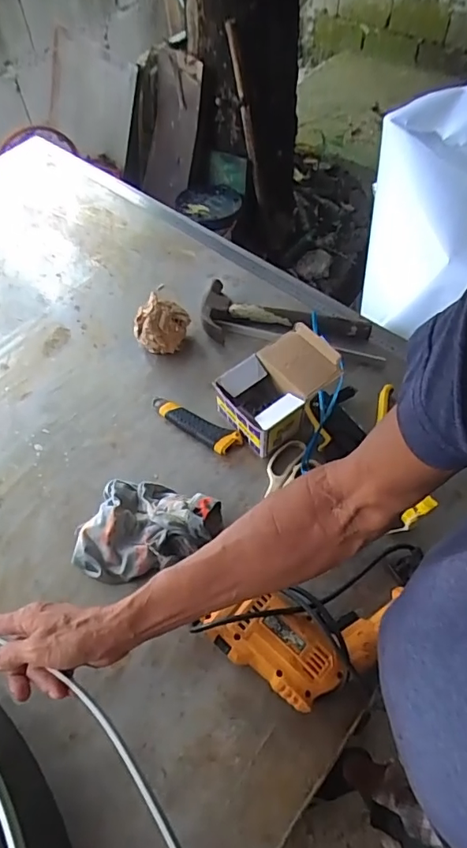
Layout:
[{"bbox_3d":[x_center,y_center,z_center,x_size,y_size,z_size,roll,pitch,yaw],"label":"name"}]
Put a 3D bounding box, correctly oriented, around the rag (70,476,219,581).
[{"bbox_3d":[-0.111,0.143,0.662,0.184,0.053,0.139,14,60,8],"label":"rag"}]

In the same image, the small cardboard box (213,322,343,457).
[{"bbox_3d":[0.072,-0.047,0.747,0.170,0.087,0.118,-33,65,-18],"label":"small cardboard box"}]

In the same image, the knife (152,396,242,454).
[{"bbox_3d":[-0.060,-0.003,0.763,0.150,0.022,0.038,31,64,17],"label":"knife"}]

